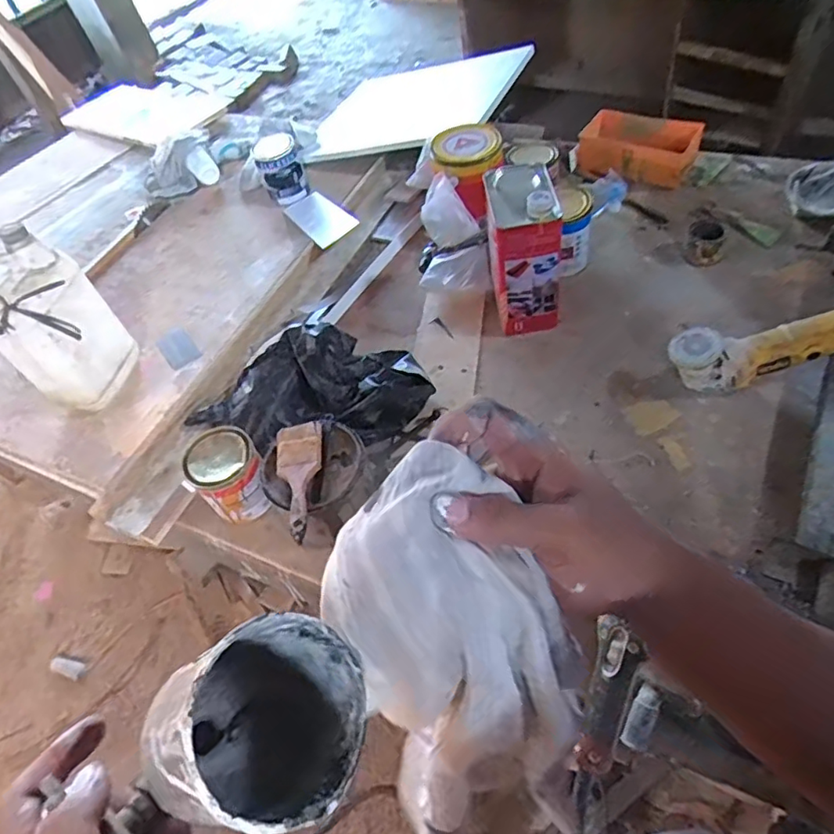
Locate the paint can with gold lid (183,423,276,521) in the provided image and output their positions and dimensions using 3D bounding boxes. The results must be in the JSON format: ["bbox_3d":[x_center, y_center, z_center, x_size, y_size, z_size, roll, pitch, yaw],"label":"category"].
[{"bbox_3d":[-0.287,0.093,0.903,0.109,0.110,0.110,-5,53,7],"label":"paint can with gold lid"}]

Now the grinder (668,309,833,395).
[{"bbox_3d":[0.548,-0.109,0.898,0.286,0.095,0.073,-14,55,16],"label":"grinder"}]

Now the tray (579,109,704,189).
[{"bbox_3d":[0.469,-0.583,1.263,0.087,0.127,0.243,-38,46,-19],"label":"tray"}]

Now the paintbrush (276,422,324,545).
[{"bbox_3d":[-0.165,0.084,0.813,0.063,0.023,0.191,-11,51,3],"label":"paintbrush"}]

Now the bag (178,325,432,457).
[{"bbox_3d":[-0.189,-0.049,0.996,0.423,0.109,0.200,-4,54,9],"label":"bag"}]

